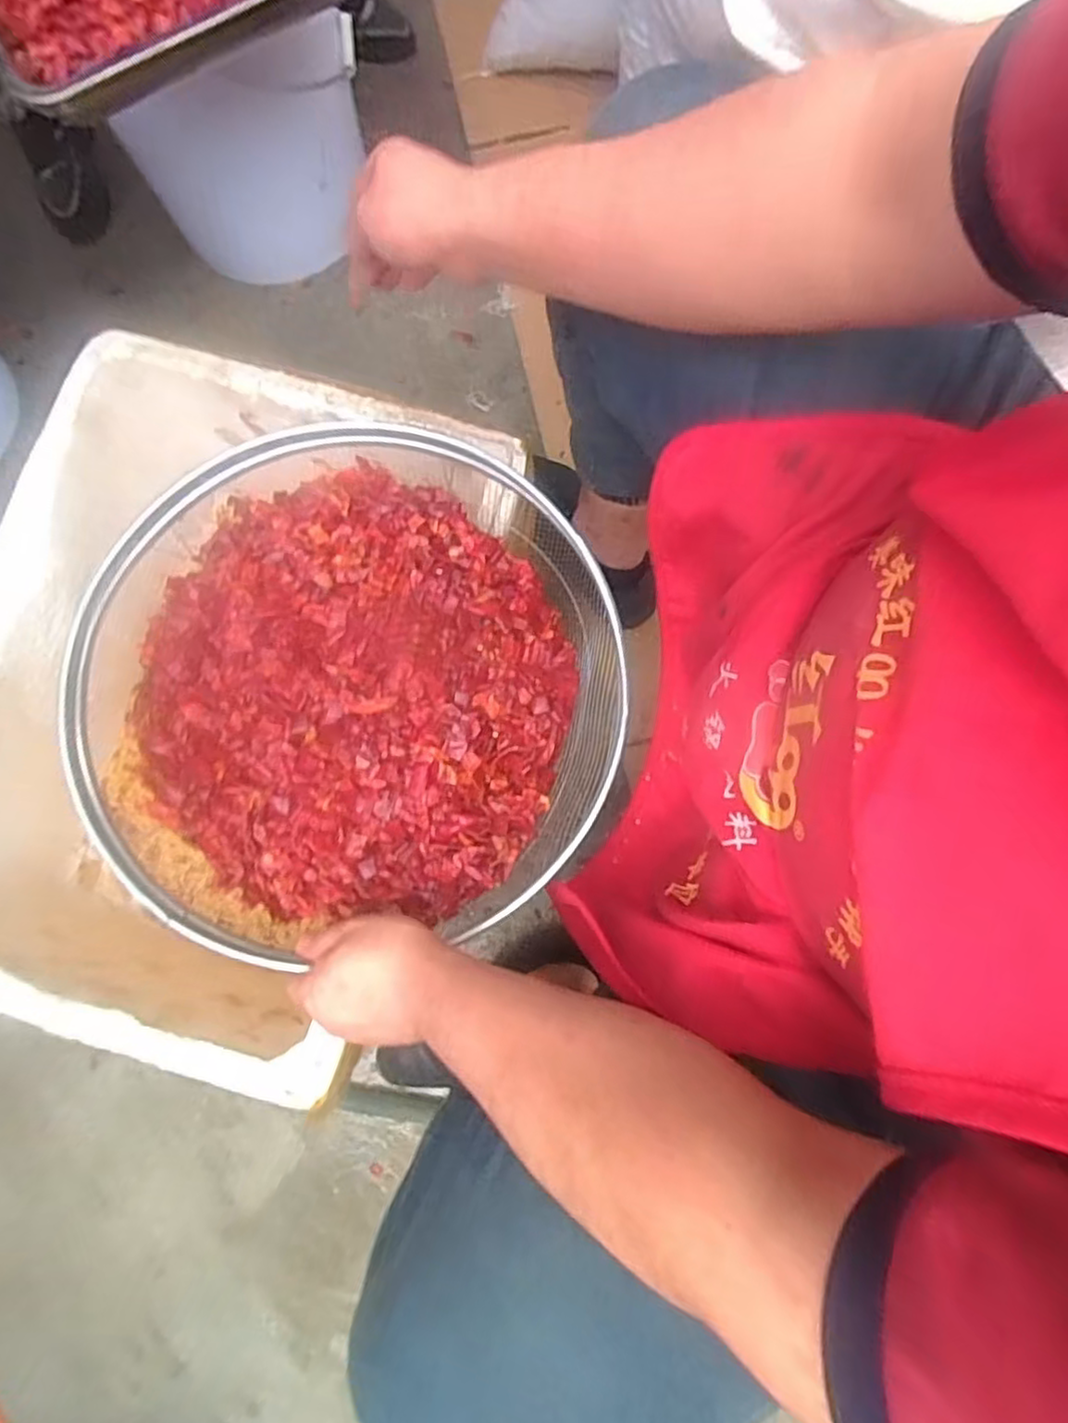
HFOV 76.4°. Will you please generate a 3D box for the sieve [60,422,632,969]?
[{"bbox_3d":[-0.131,-0.024,0.501,0.377,0.077,0.356,0,79,1],"label":"sieve"}]

